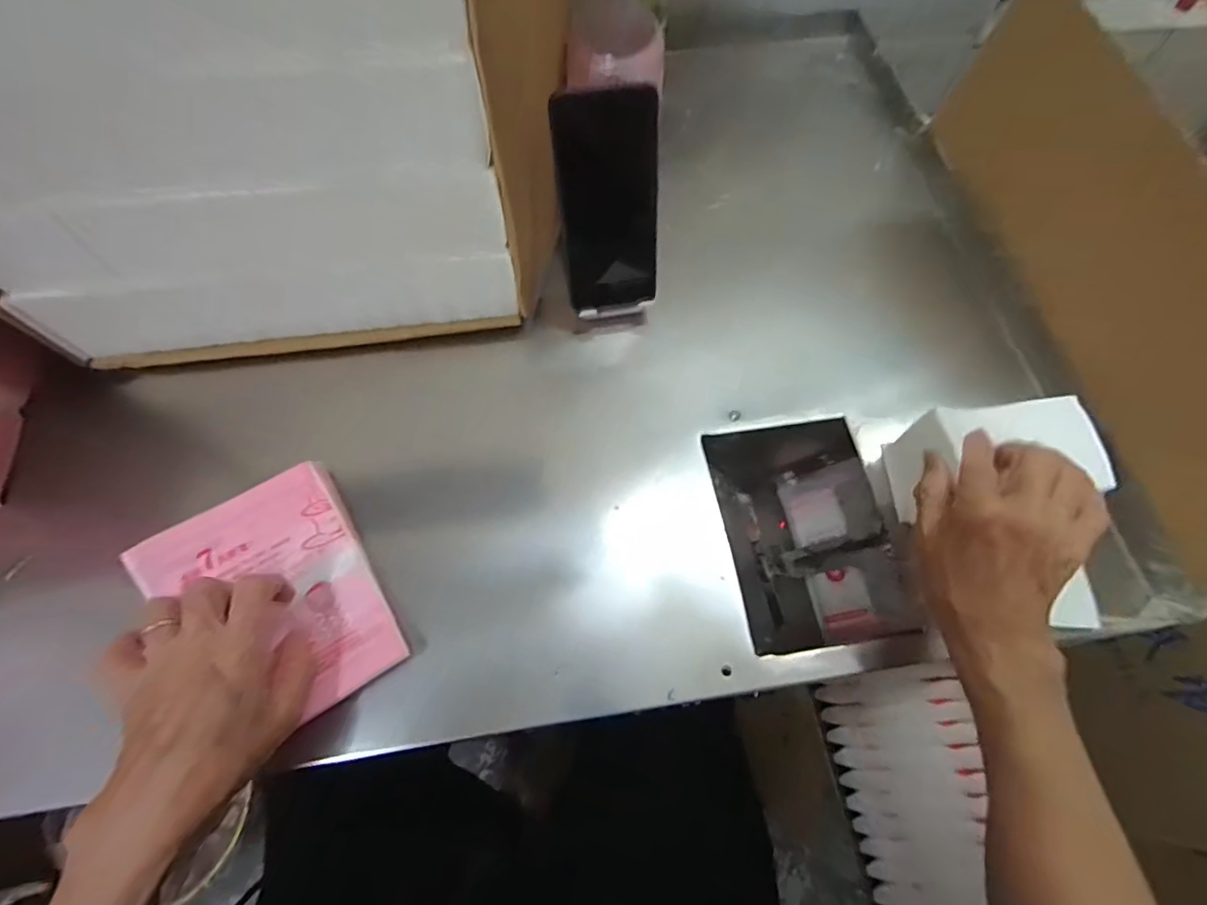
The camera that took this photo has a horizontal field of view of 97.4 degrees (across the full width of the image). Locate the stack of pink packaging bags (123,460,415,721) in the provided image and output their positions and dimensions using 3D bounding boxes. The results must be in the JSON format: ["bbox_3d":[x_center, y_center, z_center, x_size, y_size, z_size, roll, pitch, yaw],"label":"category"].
[{"bbox_3d":[-0.221,0.099,0.353,0.126,0.019,0.160,-30,70,-14],"label":"stack of pink packaging bags"}]

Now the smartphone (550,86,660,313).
[{"bbox_3d":[0.006,-0.188,0.414,0.075,0.160,0.006,-8,44,-3],"label":"smartphone"}]

